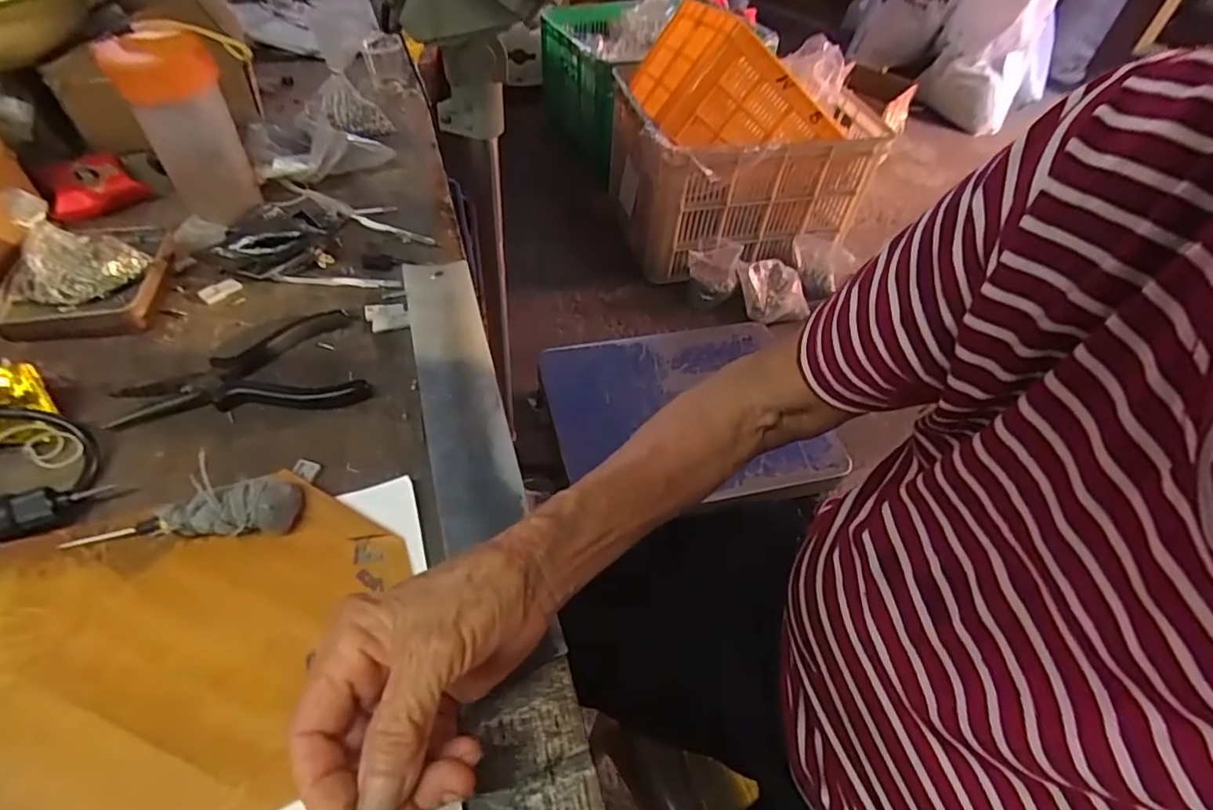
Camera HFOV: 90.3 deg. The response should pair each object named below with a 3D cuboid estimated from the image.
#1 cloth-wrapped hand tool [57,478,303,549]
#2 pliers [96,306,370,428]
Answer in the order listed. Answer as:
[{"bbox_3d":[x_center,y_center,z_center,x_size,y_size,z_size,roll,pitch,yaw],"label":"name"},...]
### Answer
[{"bbox_3d":[-0.231,0.060,0.330,0.116,0.028,0.029,-3,50,-7],"label":"cloth-wrapped hand tool"},{"bbox_3d":[-0.244,-0.025,0.409,0.151,0.015,0.086,-10,51,-13],"label":"pliers"}]

